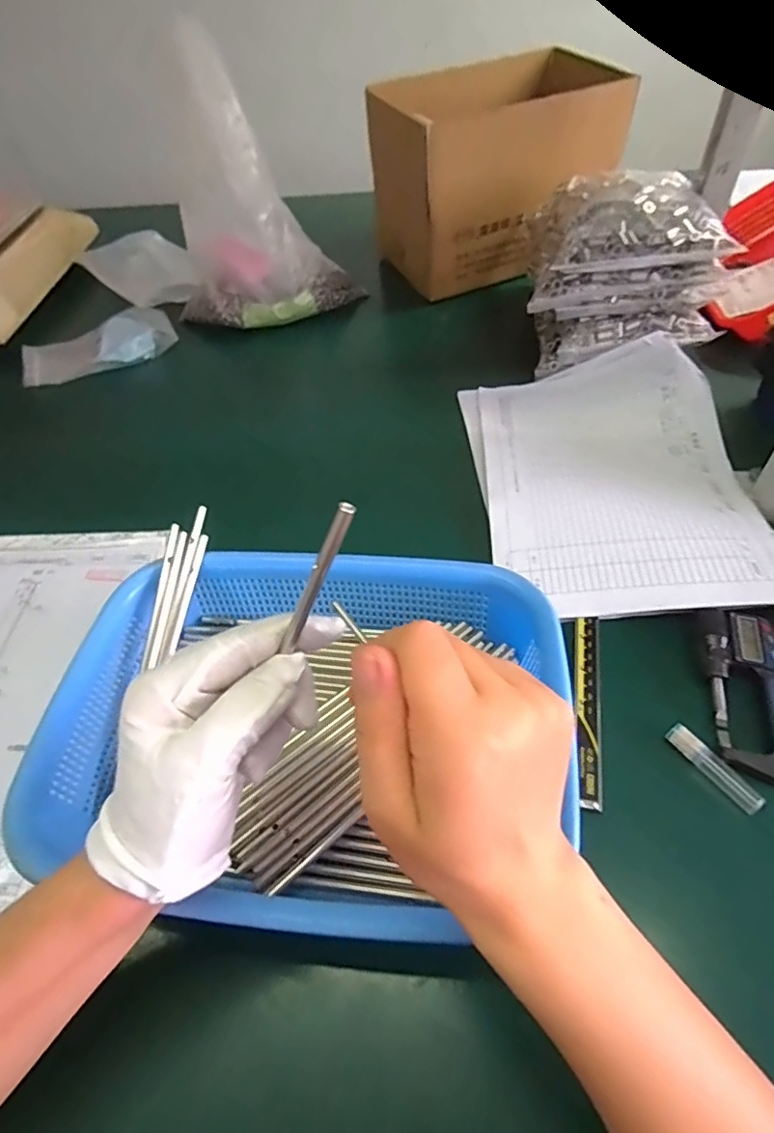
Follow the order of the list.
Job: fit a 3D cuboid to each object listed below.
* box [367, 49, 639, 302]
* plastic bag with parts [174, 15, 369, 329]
[{"bbox_3d":[0.124,-0.492,0.702,0.279,0.199,0.201,-20,53,-10],"label":"box"},{"bbox_3d":[-0.158,-0.410,0.653,0.223,0.279,0.077,-4,52,2],"label":"plastic bag with parts"}]

